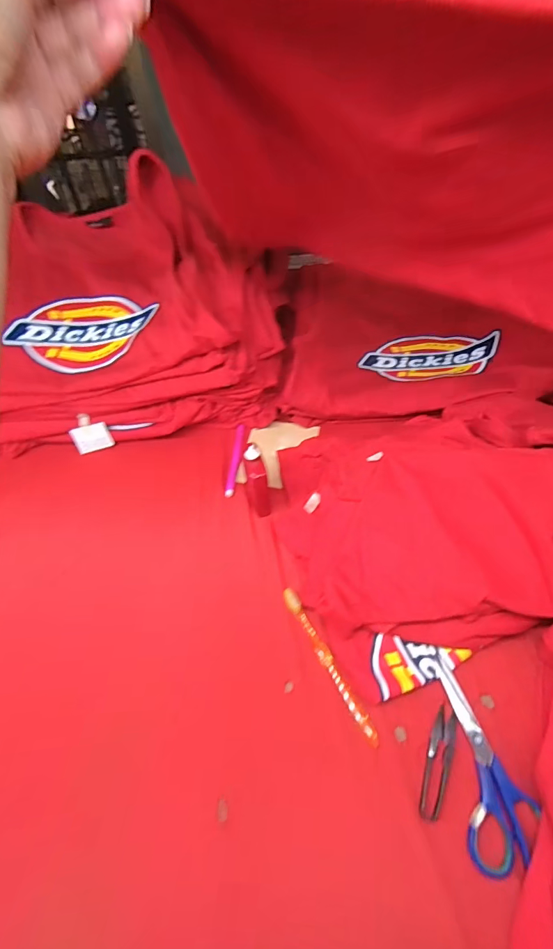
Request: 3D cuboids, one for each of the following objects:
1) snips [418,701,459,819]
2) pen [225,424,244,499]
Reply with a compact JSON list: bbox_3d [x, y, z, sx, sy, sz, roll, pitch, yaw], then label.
[{"bbox_3d":[0.159,0.277,0.393,0.023,0.008,0.094,16,54,15],"label":"snips"},{"bbox_3d":[-0.061,-0.023,0.613,0.013,0.014,0.128,3,51,6],"label":"pen"}]

